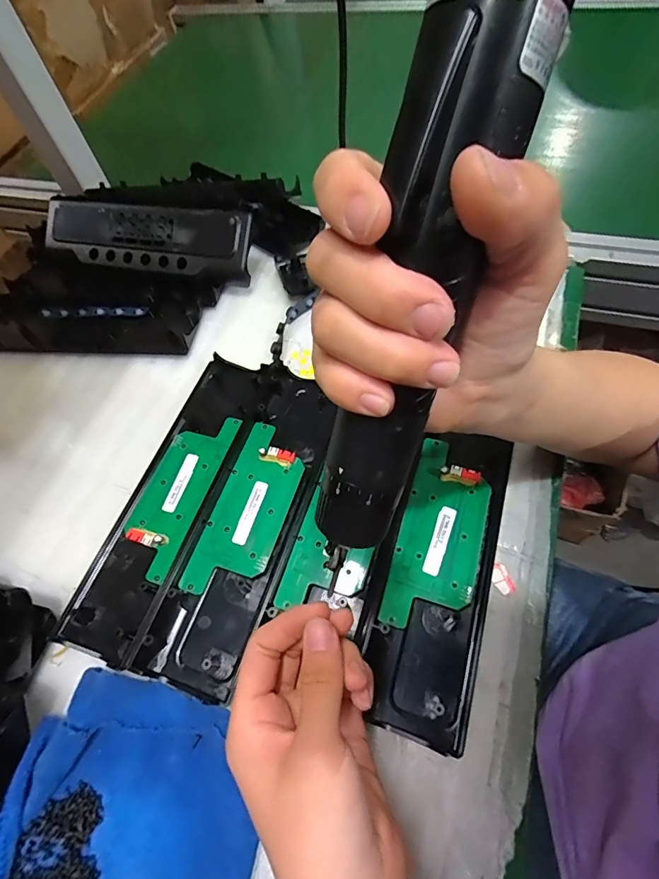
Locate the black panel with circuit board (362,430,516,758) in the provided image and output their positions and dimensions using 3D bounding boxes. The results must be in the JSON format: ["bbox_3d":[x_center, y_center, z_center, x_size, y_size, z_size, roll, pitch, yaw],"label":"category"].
[{"bbox_3d":[0.076,0.086,0.289,0.069,0.021,0.195,15,63,12],"label":"black panel with circuit board"}]

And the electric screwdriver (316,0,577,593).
[{"bbox_3d":[0.026,-0.041,0.145,0.036,0.198,0.034,20,28,15],"label":"electric screwdriver"}]

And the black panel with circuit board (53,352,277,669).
[{"bbox_3d":[-0.120,0.036,0.334,0.070,0.014,0.241,16,63,13],"label":"black panel with circuit board"}]

